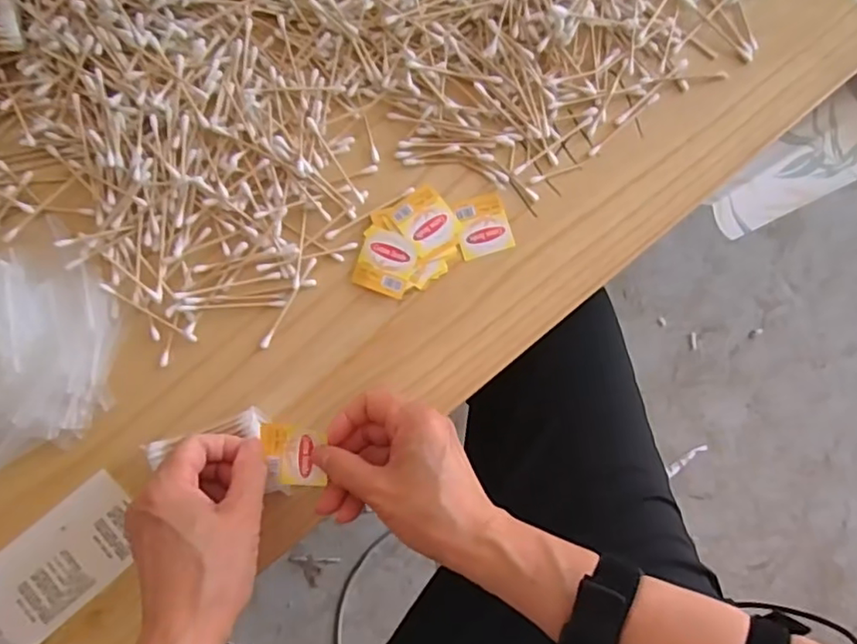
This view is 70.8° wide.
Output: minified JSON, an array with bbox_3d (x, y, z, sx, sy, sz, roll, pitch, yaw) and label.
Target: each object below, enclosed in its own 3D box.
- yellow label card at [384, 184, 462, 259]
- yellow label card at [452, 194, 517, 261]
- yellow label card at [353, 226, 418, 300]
[{"bbox_3d":[-0.002,-0.073,0.430,0.039,0.004,0.044,-35,86,-7],"label":"yellow label card"},{"bbox_3d":[0.039,-0.070,0.438,0.038,0.004,0.043,-17,89,-5],"label":"yellow label card"},{"bbox_3d":[-0.030,-0.042,0.427,0.039,0.008,0.046,14,83,-2],"label":"yellow label card"}]

